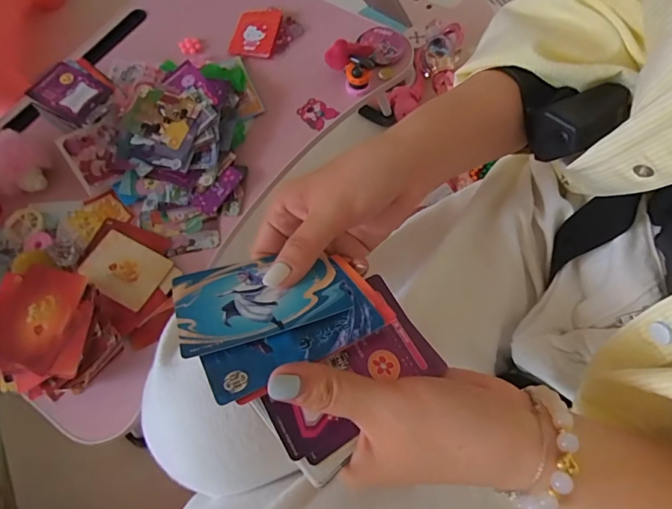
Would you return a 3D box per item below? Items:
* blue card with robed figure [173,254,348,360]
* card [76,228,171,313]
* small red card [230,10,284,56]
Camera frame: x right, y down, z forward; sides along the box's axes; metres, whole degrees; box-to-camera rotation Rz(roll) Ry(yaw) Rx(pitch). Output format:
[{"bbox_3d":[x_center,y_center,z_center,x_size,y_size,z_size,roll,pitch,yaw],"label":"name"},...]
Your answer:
[{"bbox_3d":[-0.040,0.021,0.227,0.084,0.004,0.057,-16,42,-15],"label":"blue card with robed figure"},{"bbox_3d":[-0.223,0.014,0.453,0.087,0.004,0.060,28,69,13],"label":"card"},{"bbox_3d":[-0.106,-0.293,0.569,0.057,0.008,0.076,10,70,7],"label":"small red card"}]

